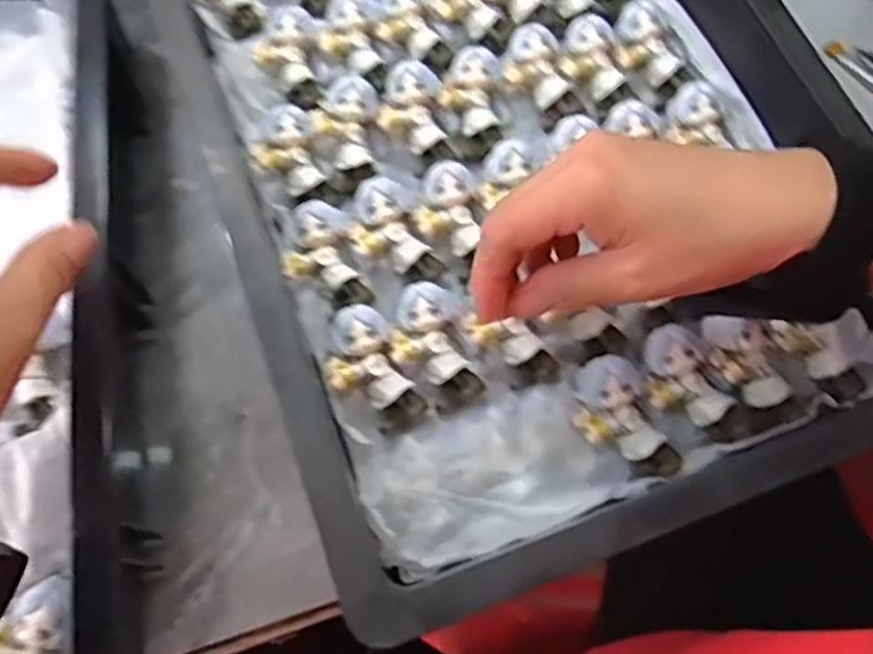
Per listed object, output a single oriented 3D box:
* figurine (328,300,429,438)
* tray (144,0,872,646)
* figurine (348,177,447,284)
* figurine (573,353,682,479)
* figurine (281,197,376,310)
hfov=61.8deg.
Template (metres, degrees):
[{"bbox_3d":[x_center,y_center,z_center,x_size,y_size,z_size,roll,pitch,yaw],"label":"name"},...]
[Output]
[{"bbox_3d":[-0.032,0.022,0.355,0.036,0.017,0.064,-31,94,-13],"label":"figurine"},{"bbox_3d":[0.033,-0.113,0.412,0.307,0.095,0.459,-19,72,-9],"label":"tray"},{"bbox_3d":[-0.025,-0.049,0.386,0.039,0.026,0.056,-22,72,-10],"label":"figurine"},{"bbox_3d":[0.090,0.047,0.358,0.037,0.024,0.064,-33,88,-13],"label":"figurine"},{"bbox_3d":[-0.060,-0.033,0.380,0.036,0.027,0.057,-17,72,-9],"label":"figurine"}]

